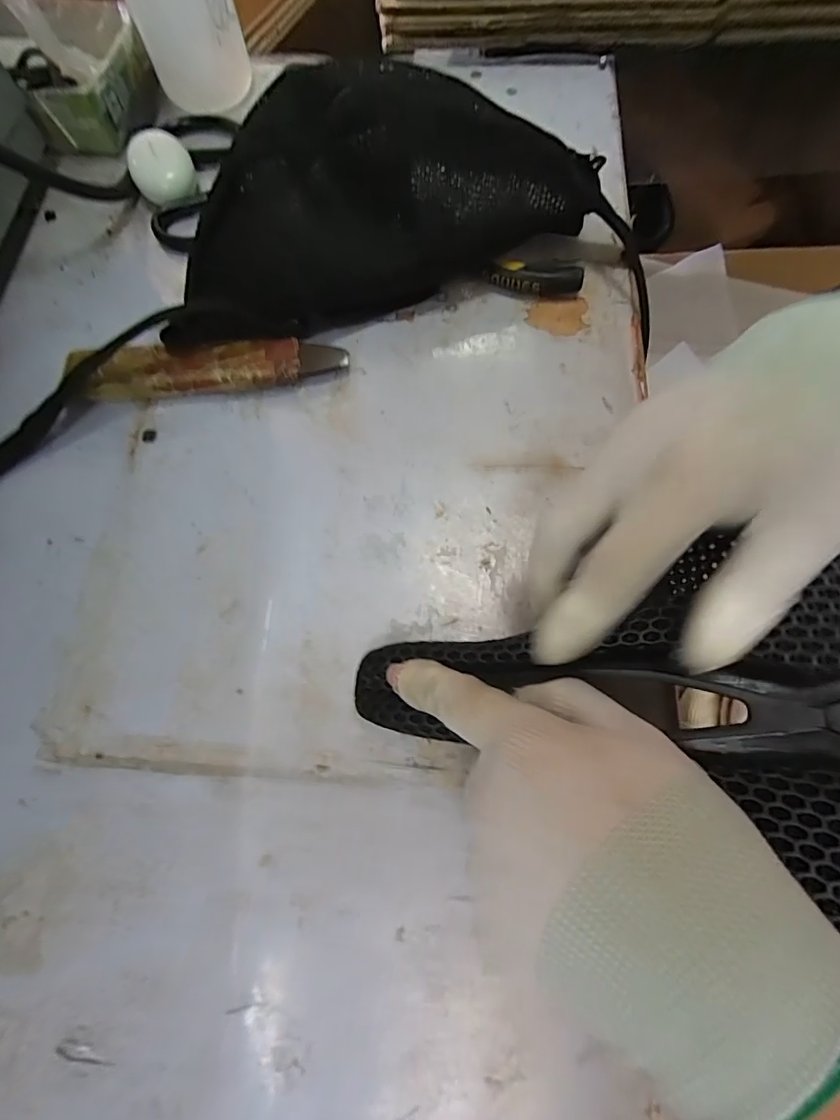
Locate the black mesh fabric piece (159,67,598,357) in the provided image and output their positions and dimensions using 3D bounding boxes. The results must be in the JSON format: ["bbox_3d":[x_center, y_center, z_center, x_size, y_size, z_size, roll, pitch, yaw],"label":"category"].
[{"bbox_3d":[-0.033,-0.229,0.306,0.290,0.091,0.086,-18,72,-5],"label":"black mesh fabric piece"}]

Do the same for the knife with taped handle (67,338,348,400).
[{"bbox_3d":[-0.138,-0.128,0.312,0.174,0.022,0.033,-6,72,-1],"label":"knife with taped handle"}]

